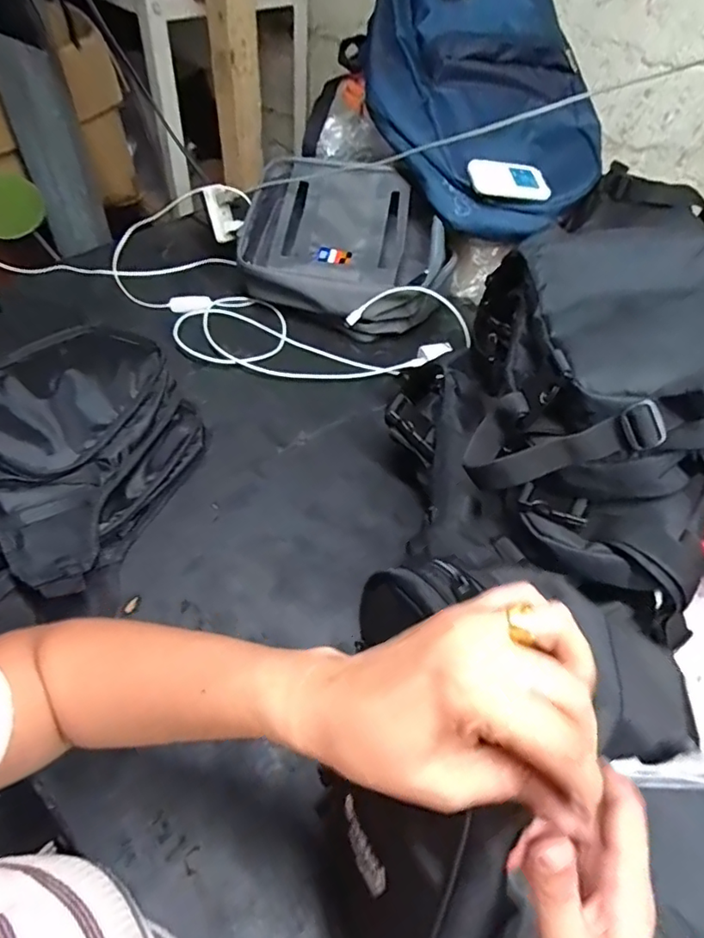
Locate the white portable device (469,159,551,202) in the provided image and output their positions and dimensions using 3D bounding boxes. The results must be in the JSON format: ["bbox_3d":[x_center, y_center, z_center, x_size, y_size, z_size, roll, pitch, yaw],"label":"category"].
[{"bbox_3d":[0.217,-0.394,0.742,0.118,0.012,0.057,-6,83,-17],"label":"white portable device"}]

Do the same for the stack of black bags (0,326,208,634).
[{"bbox_3d":[-0.303,-0.012,0.572,0.245,0.095,0.333,24,54,15],"label":"stack of black bags"}]

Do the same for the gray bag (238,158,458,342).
[{"bbox_3d":[-0.011,-0.317,0.801,0.292,0.143,0.206,20,53,11],"label":"gray bag"}]

